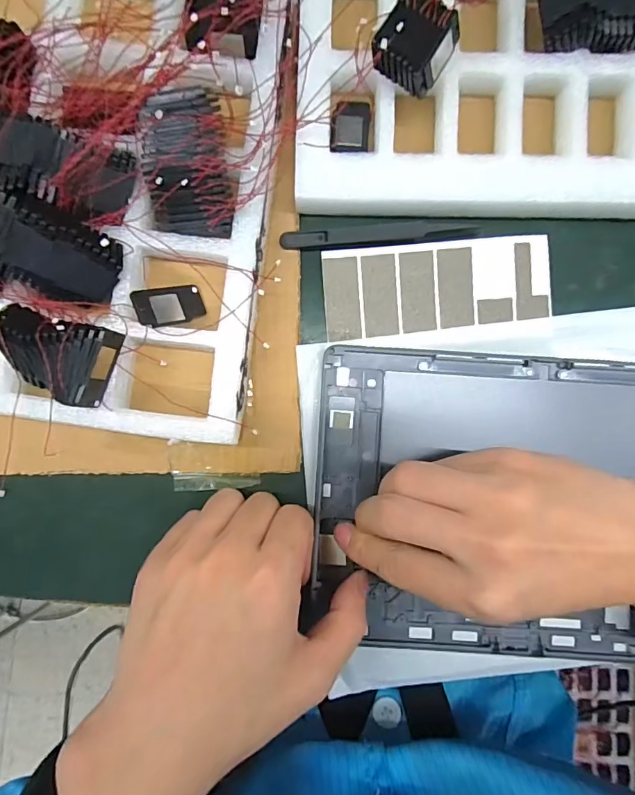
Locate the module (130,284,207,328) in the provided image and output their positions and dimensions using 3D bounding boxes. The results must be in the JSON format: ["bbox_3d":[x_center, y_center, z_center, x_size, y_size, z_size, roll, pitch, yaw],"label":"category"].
[{"bbox_3d":[-0.078,-0.049,0.249,0.039,0.005,0.020,-23,88,-45],"label":"module"}]

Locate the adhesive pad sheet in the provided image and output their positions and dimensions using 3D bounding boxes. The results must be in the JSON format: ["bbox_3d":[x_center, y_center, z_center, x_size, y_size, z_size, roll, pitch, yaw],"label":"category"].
[{"bbox_3d":[0.069,-0.065,0.267,0.128,0.006,0.049,-6,88,0],"label":"adhesive pad sheet"}]

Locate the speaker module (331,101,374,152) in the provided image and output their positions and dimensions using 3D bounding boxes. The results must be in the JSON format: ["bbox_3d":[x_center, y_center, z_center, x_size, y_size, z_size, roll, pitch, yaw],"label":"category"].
[{"bbox_3d":[0.019,-0.155,0.267,0.024,0.005,0.030,-2,88,0],"label":"speaker module"}]

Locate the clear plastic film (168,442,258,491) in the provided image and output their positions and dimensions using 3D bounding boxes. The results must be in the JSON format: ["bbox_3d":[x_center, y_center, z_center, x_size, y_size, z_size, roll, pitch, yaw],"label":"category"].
[{"bbox_3d":[-0.059,0.040,0.269,0.050,0.004,0.028,-1,98,-2],"label":"clear plastic film"}]

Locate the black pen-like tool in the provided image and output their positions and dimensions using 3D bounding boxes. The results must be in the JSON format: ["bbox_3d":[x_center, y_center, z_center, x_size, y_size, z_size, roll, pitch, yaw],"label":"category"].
[{"bbox_3d":[0.036,-0.094,0.266,0.112,0.004,0.011,-4,88,0],"label":"black pen-like tool"}]

